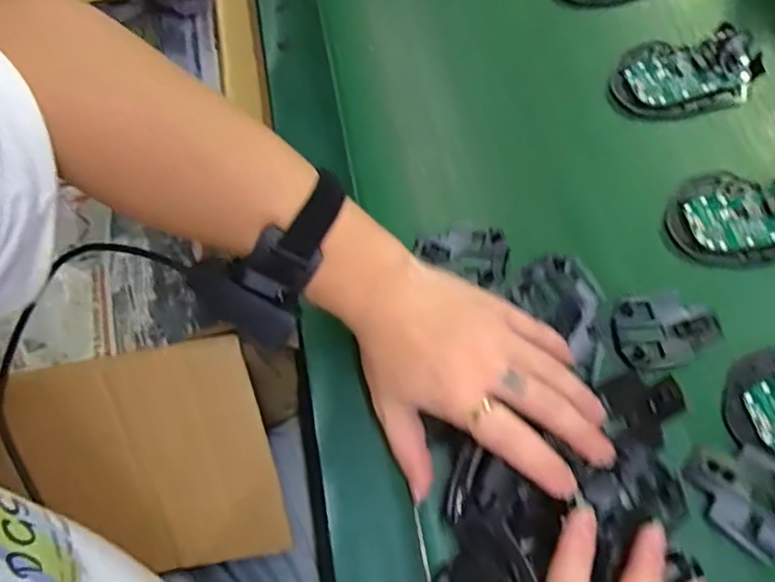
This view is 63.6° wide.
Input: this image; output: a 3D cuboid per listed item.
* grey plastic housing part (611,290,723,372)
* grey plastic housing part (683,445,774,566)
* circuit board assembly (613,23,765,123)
[{"bbox_3d":[0.183,0.025,0.412,0.061,0.010,0.050,-19,66,-5],"label":"grey plastic housing part"},{"bbox_3d":[0.211,0.119,0.366,0.065,0.012,0.055,37,73,18],"label":"grey plastic housing part"},{"bbox_3d":[0.240,-0.174,0.495,0.110,0.030,0.072,-3,66,2],"label":"circuit board assembly"}]

